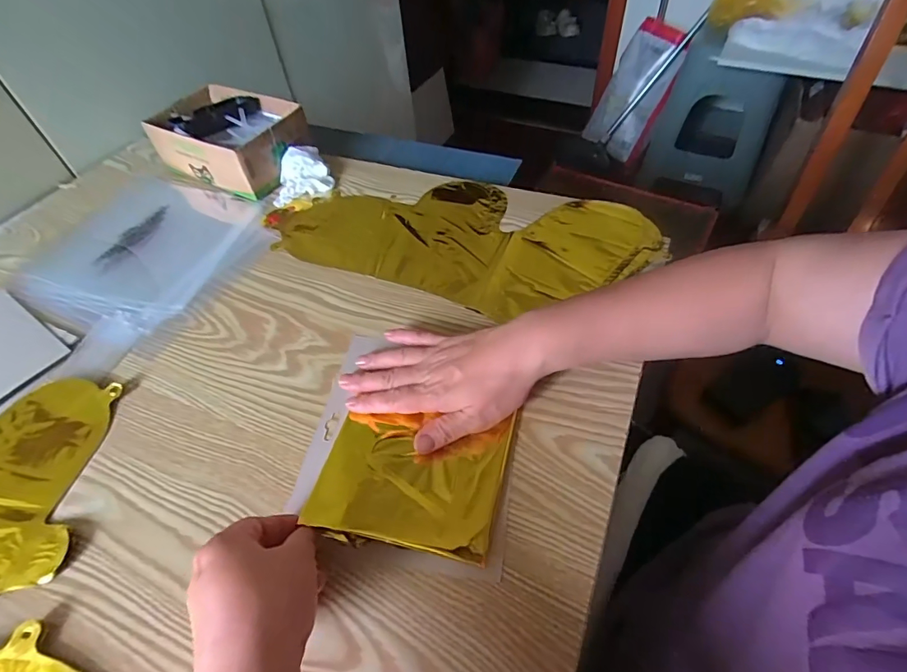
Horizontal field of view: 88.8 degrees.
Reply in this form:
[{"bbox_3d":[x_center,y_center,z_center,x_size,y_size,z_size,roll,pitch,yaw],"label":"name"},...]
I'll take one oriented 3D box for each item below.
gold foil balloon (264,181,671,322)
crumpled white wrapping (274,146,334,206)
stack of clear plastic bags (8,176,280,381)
[{"bbox_3d":[-0.001,-0.116,0.525,0.430,0.011,0.194,12,53,14],"label":"gold foil balloon"},{"bbox_3d":[-0.200,-0.209,0.593,0.077,0.034,0.067,-23,53,-13],"label":"crumpled white wrapping"},{"bbox_3d":[-0.373,-0.099,0.544,0.264,0.005,0.272,22,56,21],"label":"stack of clear plastic bags"}]

